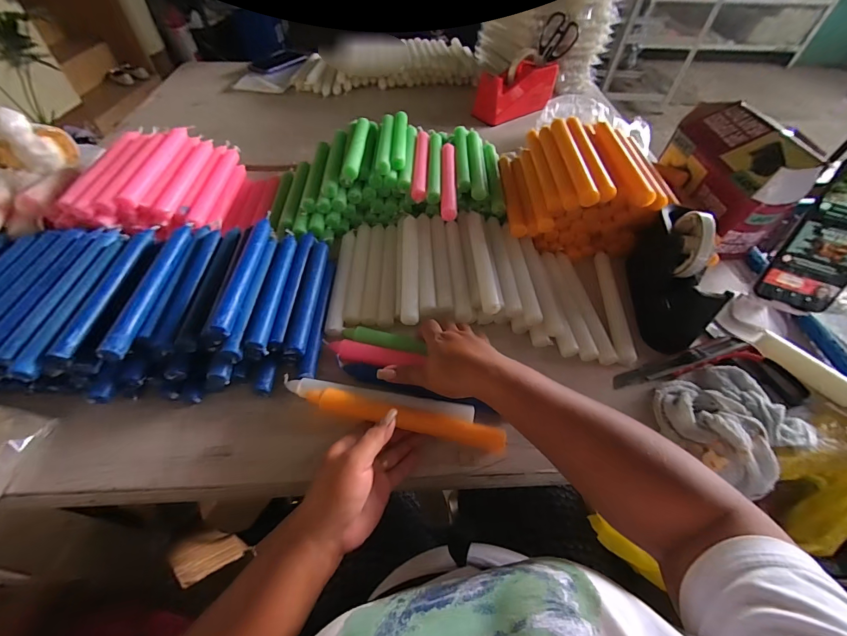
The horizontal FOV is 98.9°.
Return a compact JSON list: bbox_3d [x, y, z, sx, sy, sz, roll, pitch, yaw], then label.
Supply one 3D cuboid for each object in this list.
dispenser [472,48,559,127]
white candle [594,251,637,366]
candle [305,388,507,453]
[{"bbox_3d":[0.225,-0.555,0.864,0.201,0.115,0.075,-31,59,-23],"label":"dispenser"},{"bbox_3d":[0.266,-0.025,0.511,0.022,0.017,0.200,7,52,4],"label":"white candle"},{"bbox_3d":[-0.017,0.106,0.385,0.208,0.020,0.024,14,52,-1],"label":"candle"}]

